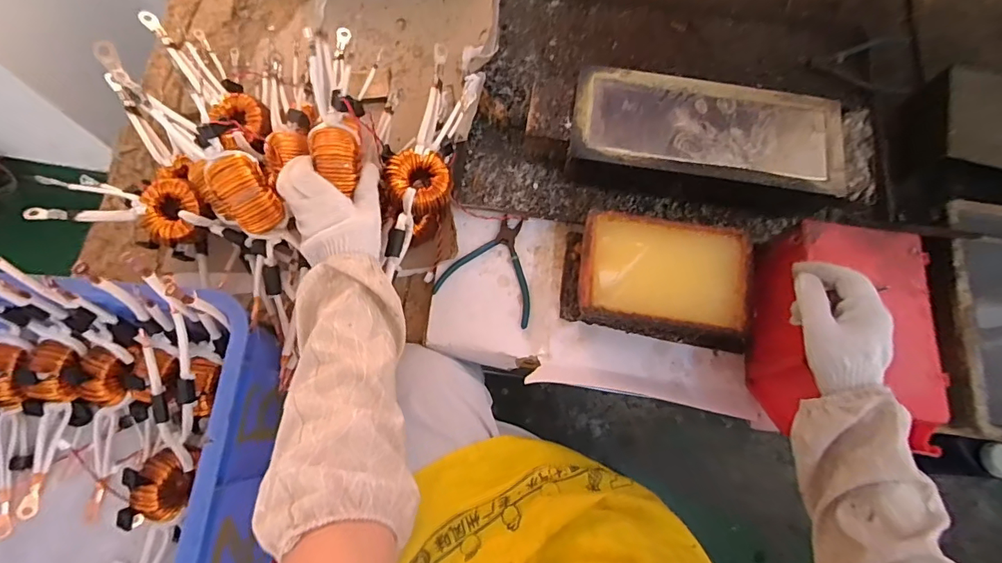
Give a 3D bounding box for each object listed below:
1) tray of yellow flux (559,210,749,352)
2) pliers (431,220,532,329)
[{"bbox_3d":[0.197,-0.002,0.584,0.225,0.070,0.140,9,73,0],"label":"tray of yellow flux"},{"bbox_3d":[-0.005,-0.021,0.617,0.126,0.013,0.128,21,74,4],"label":"pliers"}]

